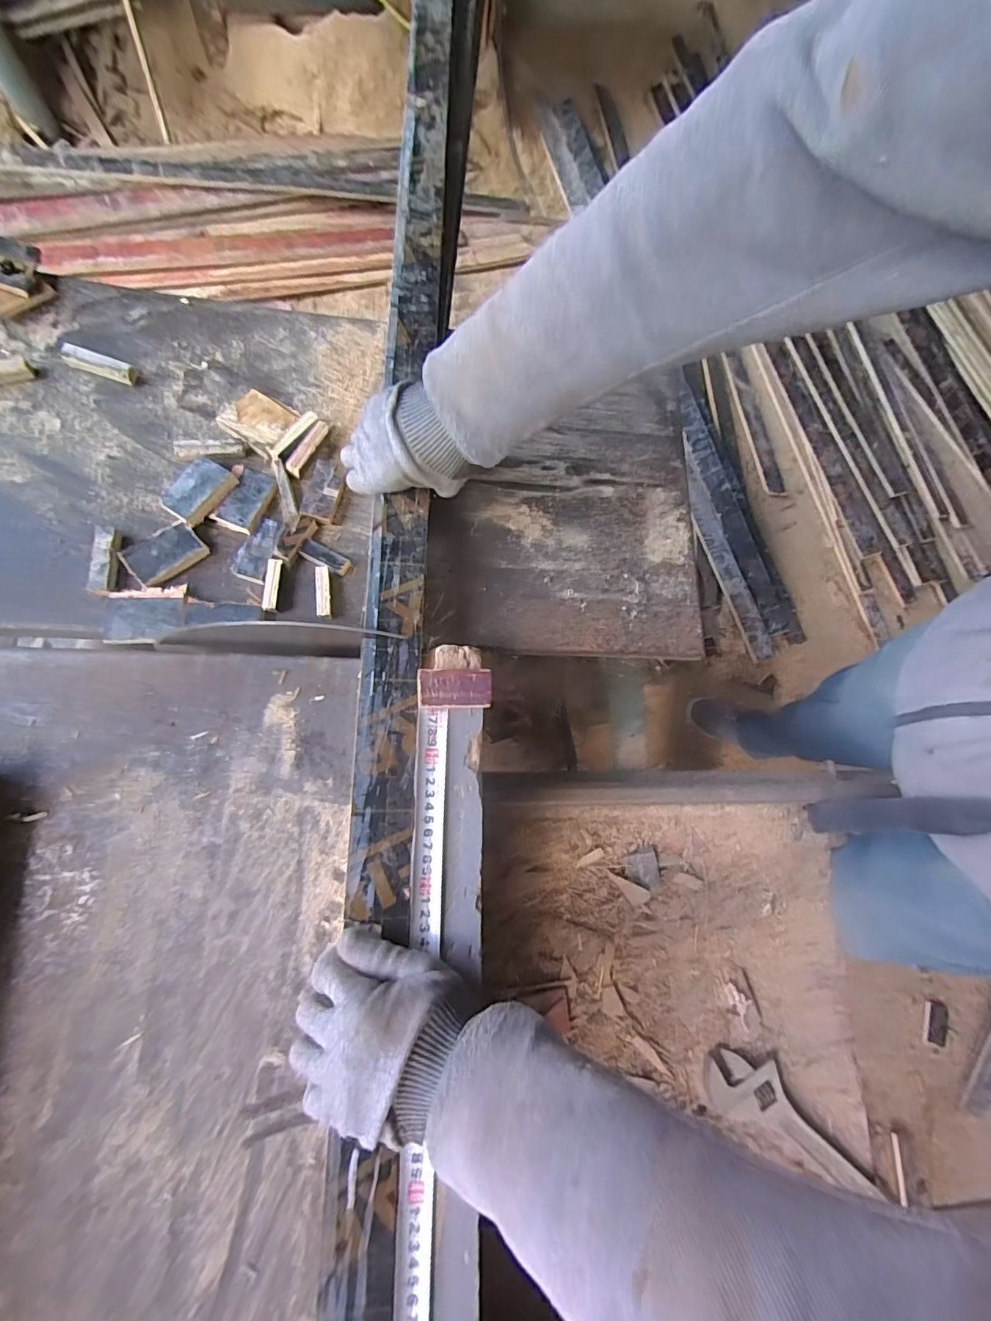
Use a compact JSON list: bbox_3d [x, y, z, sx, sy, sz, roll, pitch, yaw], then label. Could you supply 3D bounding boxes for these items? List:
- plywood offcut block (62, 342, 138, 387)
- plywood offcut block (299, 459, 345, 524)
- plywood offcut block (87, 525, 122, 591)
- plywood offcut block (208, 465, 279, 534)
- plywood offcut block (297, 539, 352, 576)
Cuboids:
[{"bbox_3d":[-0.391,-0.291,0.491,0.063,0.017,0.017,15,78,-14],"label":"plywood offcut block"},{"bbox_3d":[-0.174,-0.171,0.507,0.036,0.019,0.063,10,78,4],"label":"plywood offcut block"},{"bbox_3d":[-0.351,-0.091,0.449,0.021,0.010,0.060,-2,78,1],"label":"plywood offcut block"},{"bbox_3d":[-0.243,-0.157,0.486,0.038,0.014,0.063,19,79,5],"label":"plywood offcut block"},{"bbox_3d":[-0.166,-0.100,0.486,0.048,0.012,0.017,29,80,-7],"label":"plywood offcut block"}]

